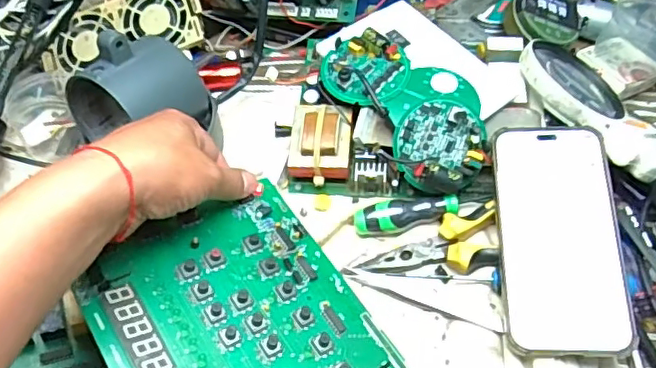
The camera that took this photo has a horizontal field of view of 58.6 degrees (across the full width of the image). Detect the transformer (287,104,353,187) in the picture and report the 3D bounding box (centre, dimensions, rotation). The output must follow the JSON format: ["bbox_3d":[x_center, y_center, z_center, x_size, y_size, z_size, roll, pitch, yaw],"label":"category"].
[{"bbox_3d":[-0.005,-0.032,0.465,0.047,0.031,0.055,6,58,5],"label":"transformer"}]

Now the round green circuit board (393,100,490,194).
[{"bbox_3d":[0.085,-0.028,0.435,0.068,0.016,0.067,0,87,-3],"label":"round green circuit board"}]

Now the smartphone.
[{"bbox_3d":[0.159,0.034,0.402,0.081,0.008,0.159,-1,68,6],"label":"smartphone"}]

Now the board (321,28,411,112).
[{"bbox_3d":[0.029,-0.094,0.467,0.067,0.020,0.057,28,62,17],"label":"board"}]

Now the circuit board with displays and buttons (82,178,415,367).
[{"bbox_3d":[-0.043,0.096,0.357,0.166,0.011,0.202,-22,60,-32],"label":"circuit board with displays and buttons"}]

